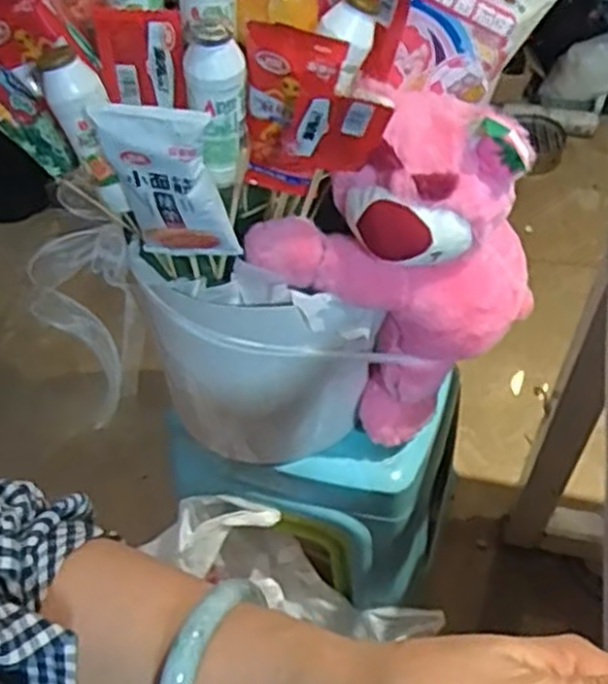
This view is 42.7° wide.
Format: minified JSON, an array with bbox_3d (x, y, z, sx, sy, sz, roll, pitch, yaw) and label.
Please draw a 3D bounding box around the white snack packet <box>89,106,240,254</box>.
[{"bbox_3d":[-0.089,-0.097,0.512,0.073,0.128,0.024,6,53,7],"label":"white snack packet"}]

